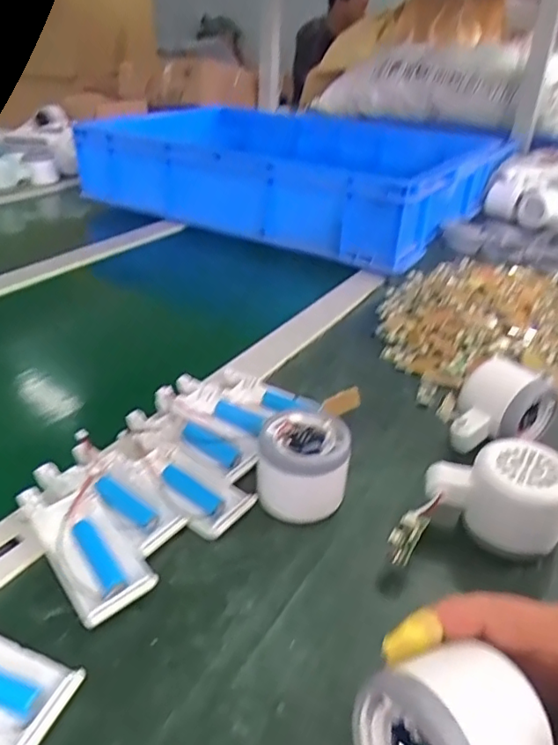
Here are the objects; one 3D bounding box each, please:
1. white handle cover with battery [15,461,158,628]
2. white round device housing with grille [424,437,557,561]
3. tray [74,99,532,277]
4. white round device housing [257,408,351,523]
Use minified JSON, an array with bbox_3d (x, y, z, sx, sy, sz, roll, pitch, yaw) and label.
[{"bbox_3d":[-0.121,0.094,0.342,0.041,0.017,0.124,-21,39,-34],"label":"white handle cover with battery"},{"bbox_3d":[0.137,0.078,0.361,0.084,0.056,0.056,16,33,19],"label":"white round device housing with grille"},{"bbox_3d":[0.022,-0.349,0.957,0.559,0.125,0.437,20,35,26],"label":"tray"},{"bbox_3d":[0.017,0.062,0.378,0.058,0.053,0.054,11,31,12],"label":"white round device housing"}]

